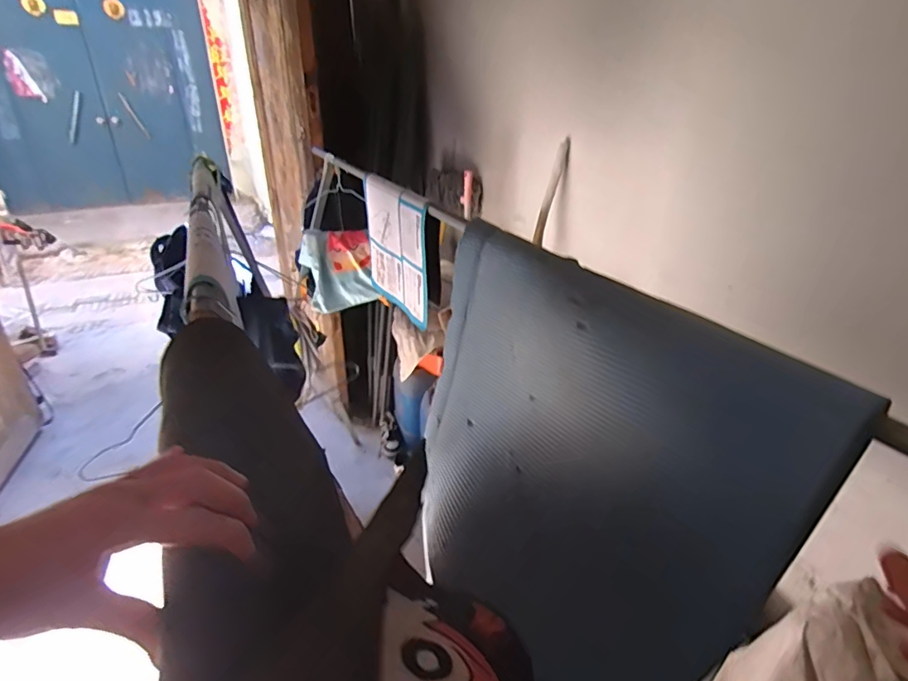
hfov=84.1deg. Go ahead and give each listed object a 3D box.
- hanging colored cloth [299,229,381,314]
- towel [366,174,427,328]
[{"bbox_3d":[-0.375,-0.229,1.687,0.228,0.265,0.083,-15,29,-27],"label":"hanging colored cloth"},{"bbox_3d":[-0.152,-0.232,1.285,0.048,0.303,0.351,-13,28,-24],"label":"towel"}]

